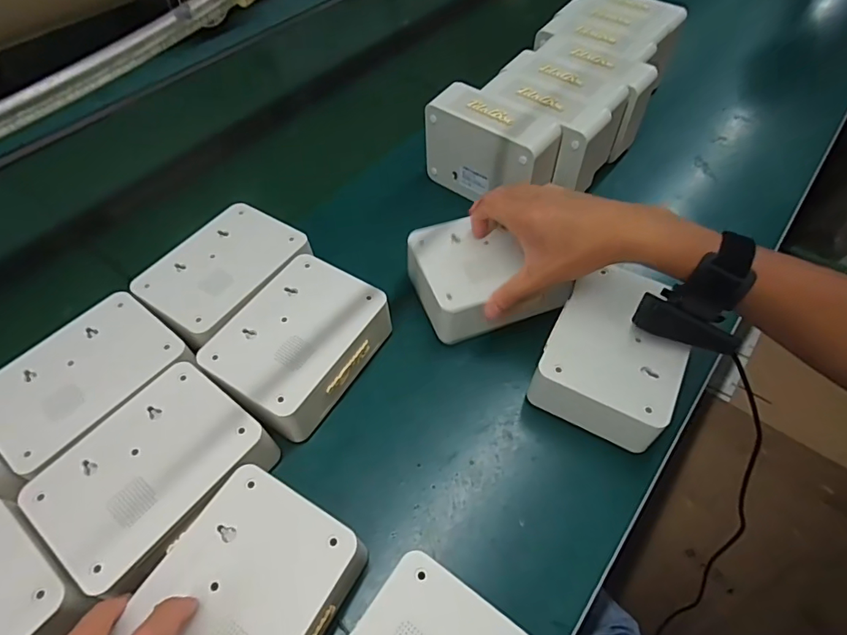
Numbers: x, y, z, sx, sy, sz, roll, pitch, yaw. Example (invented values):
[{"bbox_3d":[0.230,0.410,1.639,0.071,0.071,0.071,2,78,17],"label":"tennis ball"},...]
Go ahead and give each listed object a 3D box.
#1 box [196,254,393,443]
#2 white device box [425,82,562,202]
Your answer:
[{"bbox_3d":[-0.109,0.028,0.430,0.110,0.063,0.144,28,58,19],"label":"box"},{"bbox_3d":[0.072,-0.182,0.527,0.142,0.098,0.052,33,61,22],"label":"white device box"}]

